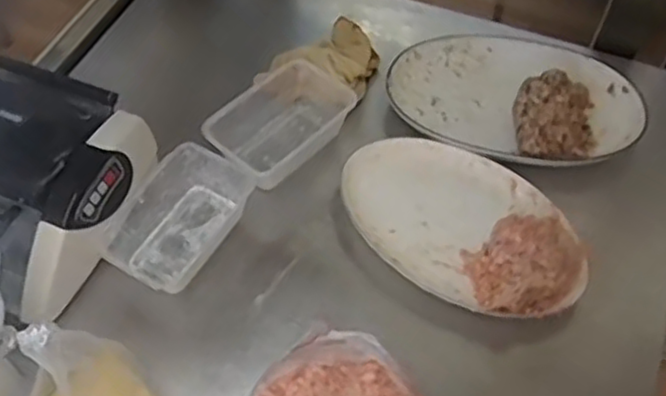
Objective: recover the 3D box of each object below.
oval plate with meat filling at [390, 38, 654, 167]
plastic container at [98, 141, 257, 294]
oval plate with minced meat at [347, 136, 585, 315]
[{"bbox_3d":[0.230,-0.135,0.878,0.308,0.041,0.202,15,58,10],"label":"oval plate with meat filling"},{"bbox_3d":[-0.177,0.027,0.799,0.103,0.063,0.168,29,62,18],"label":"plastic container"},{"bbox_3d":[0.144,0.024,0.782,0.289,0.047,0.181,26,61,17],"label":"oval plate with minced meat"}]

